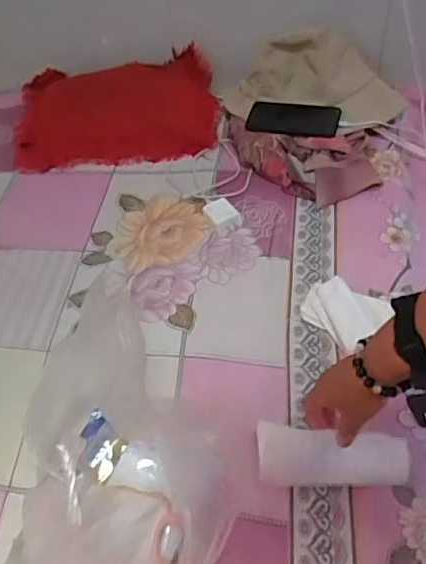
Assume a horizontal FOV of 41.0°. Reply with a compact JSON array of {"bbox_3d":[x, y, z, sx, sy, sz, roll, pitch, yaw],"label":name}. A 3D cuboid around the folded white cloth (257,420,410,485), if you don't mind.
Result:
[{"bbox_3d":[0.133,0.191,0.632,0.164,0.026,0.067,4,49,-2],"label":"folded white cloth"}]

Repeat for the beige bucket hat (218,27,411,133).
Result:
[{"bbox_3d":[0.182,-0.383,1.082,0.324,0.148,0.149,20,54,20],"label":"beige bucket hat"}]

